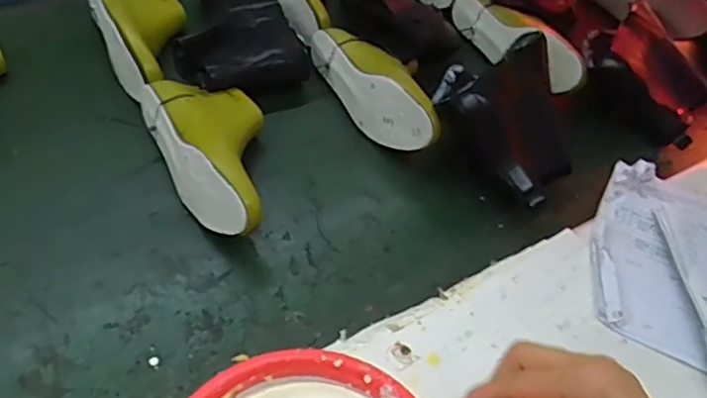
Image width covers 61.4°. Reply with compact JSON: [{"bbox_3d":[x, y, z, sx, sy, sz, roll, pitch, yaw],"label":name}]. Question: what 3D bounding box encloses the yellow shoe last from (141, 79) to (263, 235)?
[{"bbox_3d":[-0.143,-0.058,0.650,0.115,0.085,0.246,-20,52,-23],"label":"yellow shoe last"}]

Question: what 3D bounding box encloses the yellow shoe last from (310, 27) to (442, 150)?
[{"bbox_3d":[0.038,-0.147,0.756,0.099,0.079,0.250,-16,51,-20],"label":"yellow shoe last"}]

